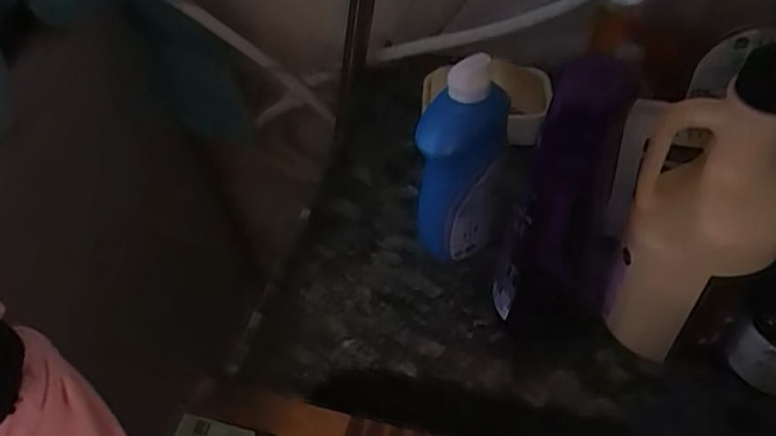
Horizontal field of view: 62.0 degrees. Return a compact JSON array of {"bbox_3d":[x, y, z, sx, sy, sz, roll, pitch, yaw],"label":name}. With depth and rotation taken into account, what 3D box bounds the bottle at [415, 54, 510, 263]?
[{"bbox_3d":[0.059,-0.040,0.546,0.071,0.191,0.066,-3,50,4],"label":"bottle"}]

